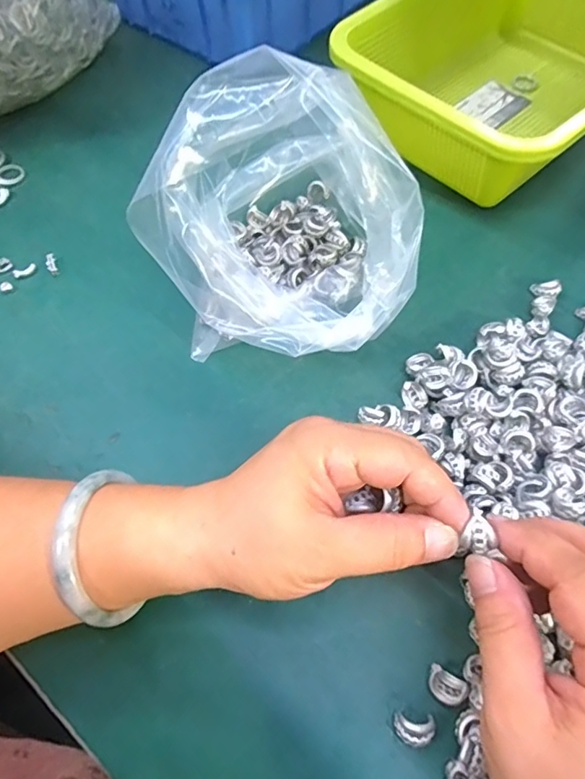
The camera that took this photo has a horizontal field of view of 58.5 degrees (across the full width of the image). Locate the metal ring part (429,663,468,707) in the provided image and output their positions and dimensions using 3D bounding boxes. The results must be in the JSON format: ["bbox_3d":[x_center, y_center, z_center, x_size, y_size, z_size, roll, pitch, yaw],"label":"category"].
[{"bbox_3d":[0.071,0.140,0.245,0.017,0.012,0.013,29,67,16],"label":"metal ring part"}]

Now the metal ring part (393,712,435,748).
[{"bbox_3d":[0.055,0.156,0.239,0.017,0.009,0.013,5,62,4],"label":"metal ring part"}]

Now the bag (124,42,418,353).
[{"bbox_3d":[-0.013,-0.096,0.305,0.142,0.135,0.155,-23,64,-10],"label":"bag"}]

